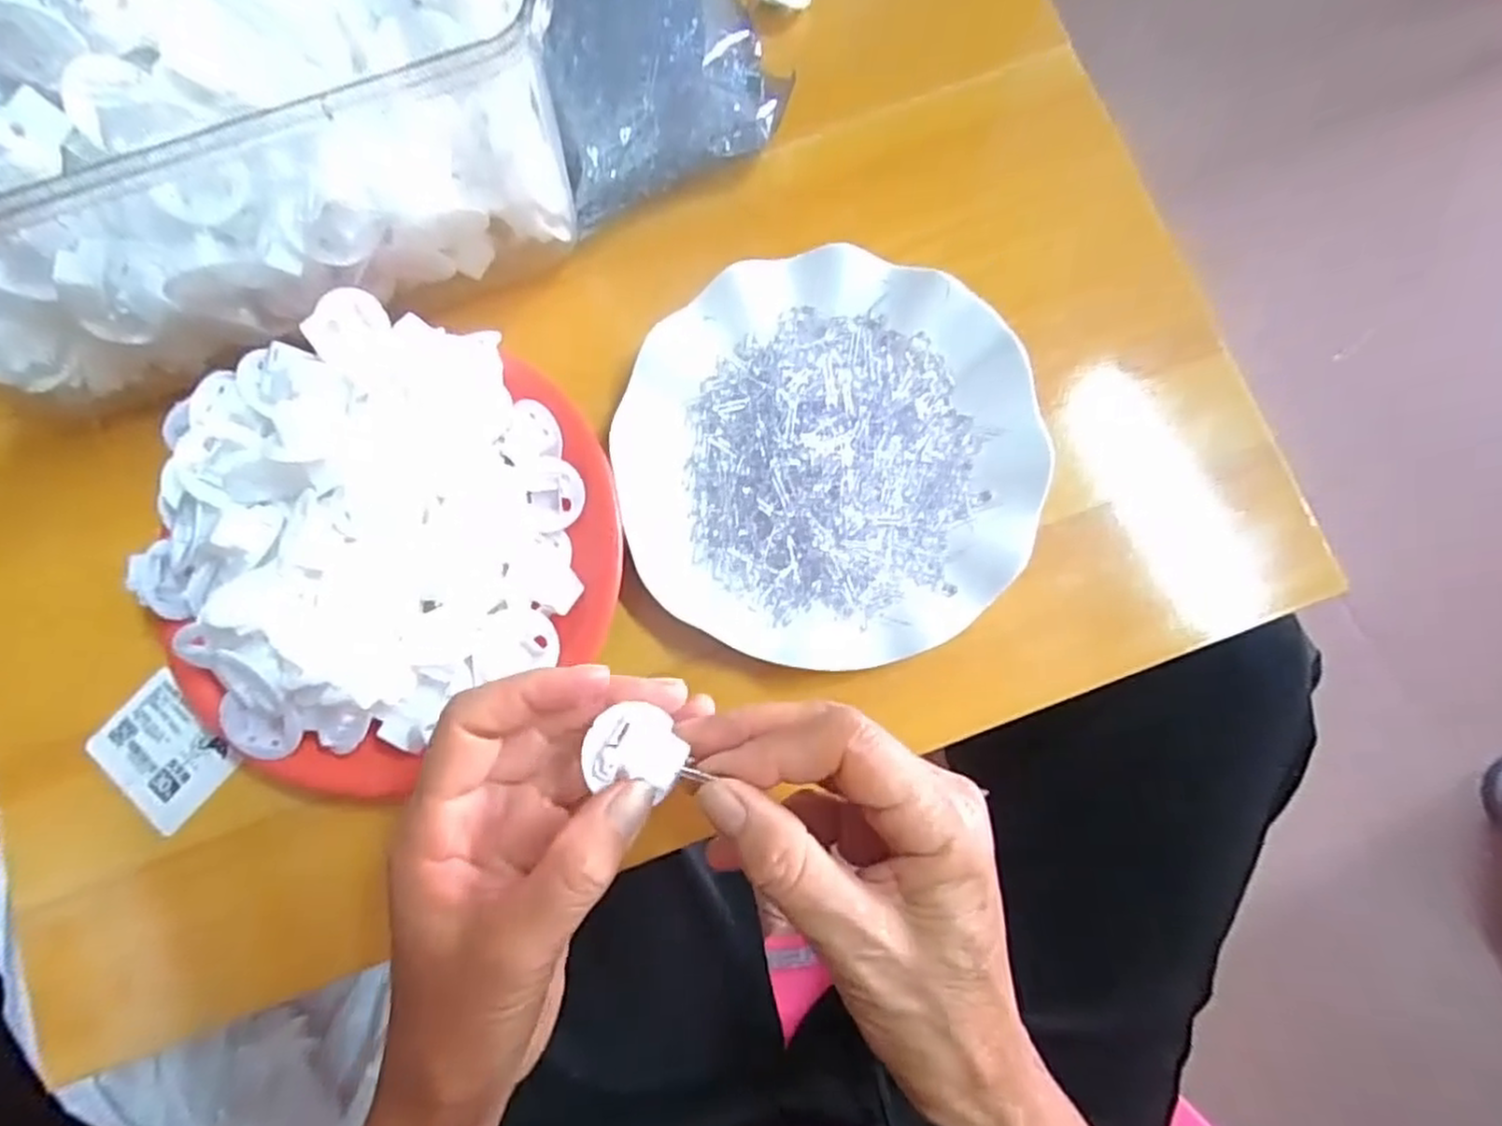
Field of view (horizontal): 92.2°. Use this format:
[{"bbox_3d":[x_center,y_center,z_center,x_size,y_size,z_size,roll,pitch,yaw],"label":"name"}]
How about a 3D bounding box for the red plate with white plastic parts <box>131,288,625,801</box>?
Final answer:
[{"bbox_3d":[-0.149,-0.008,0.293,0.183,0.059,0.177,-33,82,-4],"label":"red plate with white plastic parts"}]

